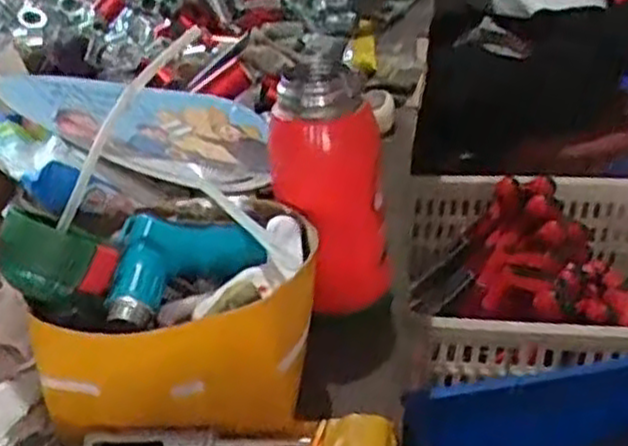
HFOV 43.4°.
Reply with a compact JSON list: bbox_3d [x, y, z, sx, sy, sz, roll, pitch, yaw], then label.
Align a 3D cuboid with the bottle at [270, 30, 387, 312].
[{"bbox_3d":[0.011,-0.024,0.561,0.059,0.195,0.060,25,38,36],"label":"bottle"}]

